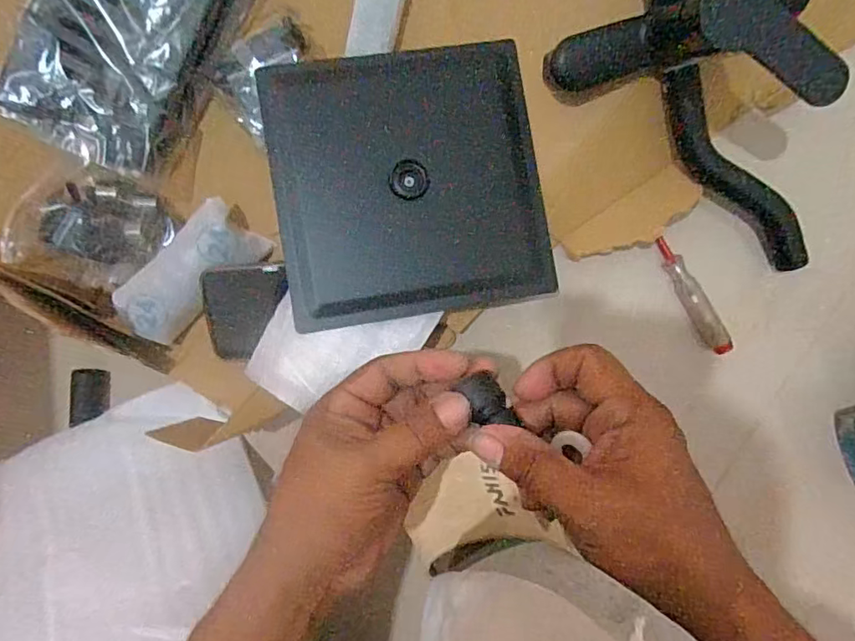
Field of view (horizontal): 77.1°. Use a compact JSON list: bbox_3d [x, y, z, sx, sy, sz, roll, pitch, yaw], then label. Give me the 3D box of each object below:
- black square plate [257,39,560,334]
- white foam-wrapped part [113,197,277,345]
[{"bbox_3d":[-0.011,-0.099,0.391,0.191,0.009,0.186,-9,95,-7],"label":"black square plate"},{"bbox_3d":[-0.187,-0.036,0.424,0.054,0.037,0.119,44,96,0],"label":"white foam-wrapped part"}]

